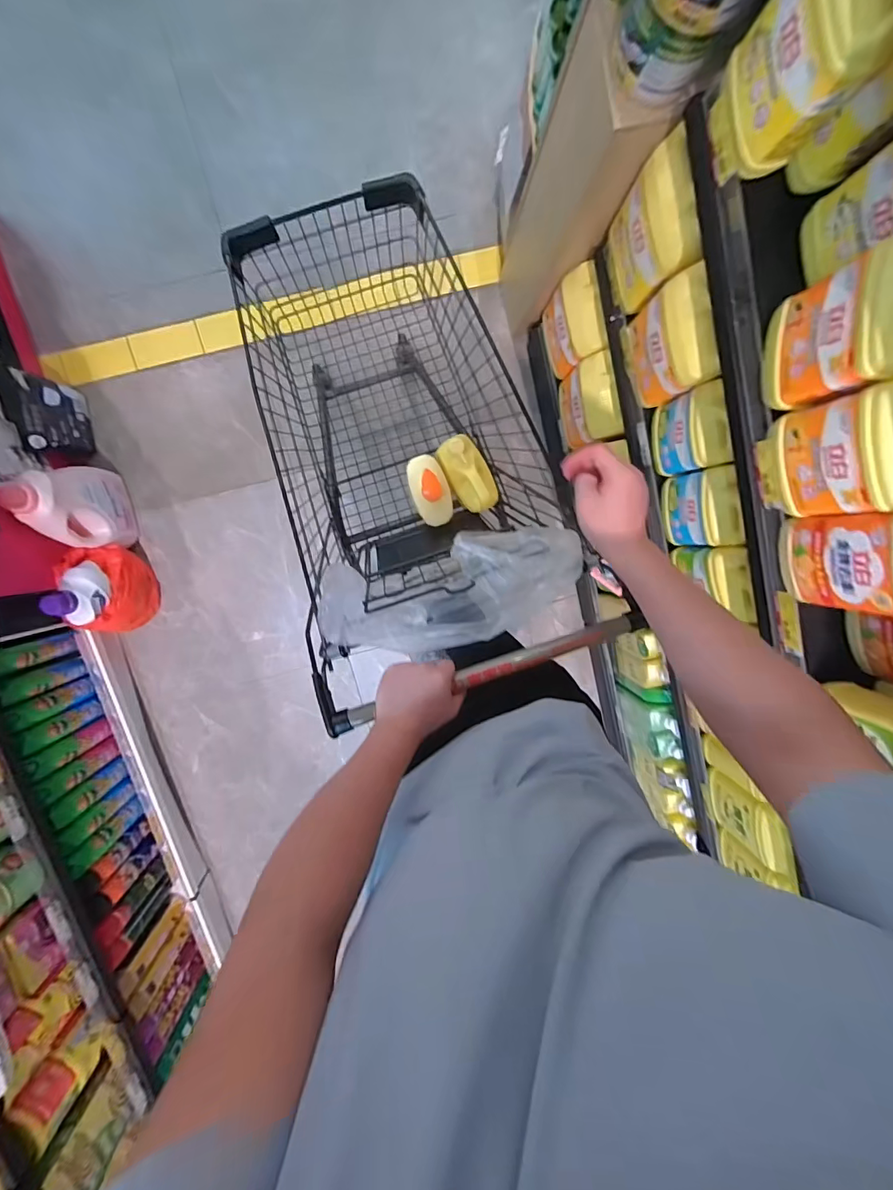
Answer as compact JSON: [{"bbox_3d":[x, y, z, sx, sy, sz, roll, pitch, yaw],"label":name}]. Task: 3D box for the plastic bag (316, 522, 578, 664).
[{"bbox_3d":[0.004,-0.004,0.654,0.374,0.105,0.146,-15,98,14],"label":"plastic bag"}]

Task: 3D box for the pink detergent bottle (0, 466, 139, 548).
[{"bbox_3d":[-1.005,-0.241,1.235,0.109,0.355,0.225,-14,98,-3],"label":"pink detergent bottle"}]

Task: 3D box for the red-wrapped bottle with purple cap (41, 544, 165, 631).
[{"bbox_3d":[-0.949,-0.016,1.253,0.143,0.314,0.244,-22,98,-2],"label":"red-wrapped bottle with purple cap"}]

